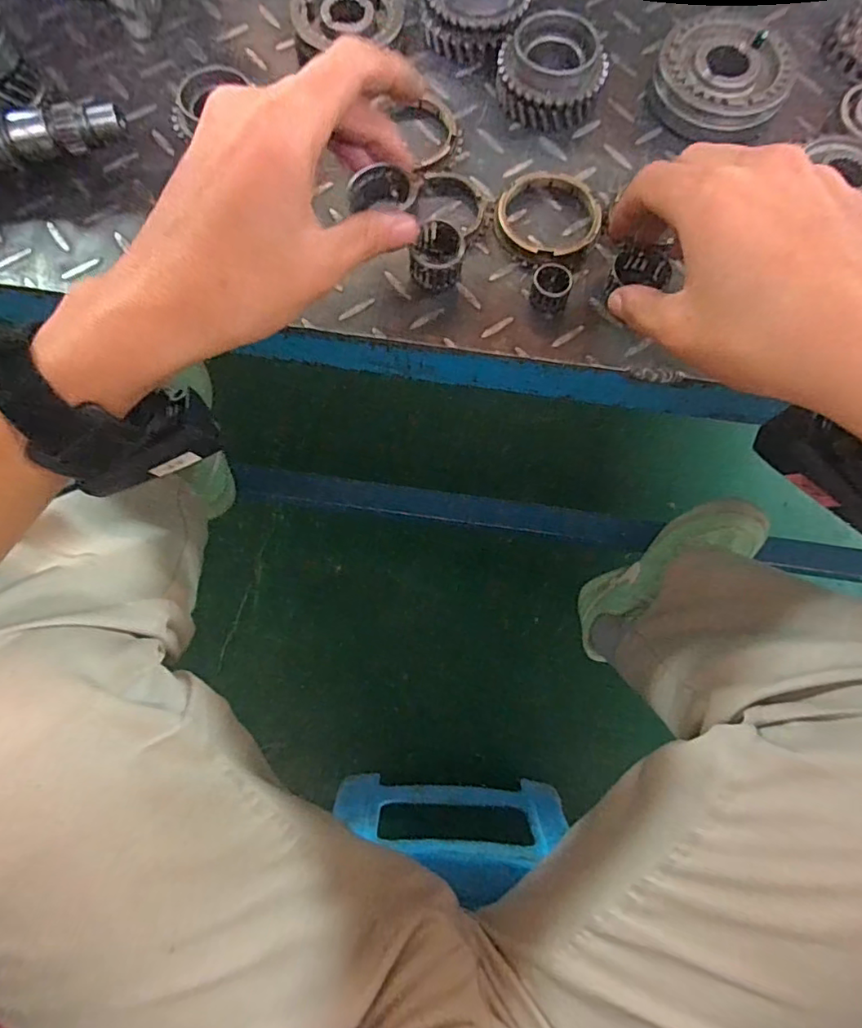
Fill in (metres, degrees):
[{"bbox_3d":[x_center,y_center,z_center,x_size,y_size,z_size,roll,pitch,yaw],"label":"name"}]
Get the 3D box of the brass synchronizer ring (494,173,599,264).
[{"bbox_3d":[0.070,-0.175,0.315,0.059,0.008,0.059,0,77,0],"label":"brass synchronizer ring"}]

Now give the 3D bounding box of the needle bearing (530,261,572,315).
[{"bbox_3d":[0.067,-0.127,0.300,0.021,0.017,0.021,0,77,0],"label":"needle bearing"}]

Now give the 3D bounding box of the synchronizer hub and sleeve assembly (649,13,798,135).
[{"bbox_3d":[0.181,-0.271,0.334,0.078,0.024,0.070,25,78,6],"label":"synchronizer hub and sleeve assembly"}]

